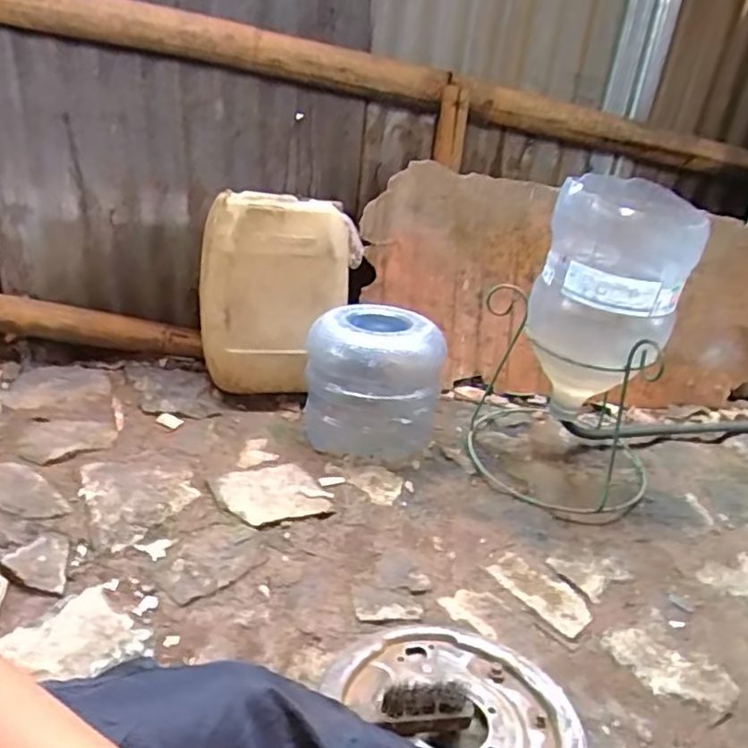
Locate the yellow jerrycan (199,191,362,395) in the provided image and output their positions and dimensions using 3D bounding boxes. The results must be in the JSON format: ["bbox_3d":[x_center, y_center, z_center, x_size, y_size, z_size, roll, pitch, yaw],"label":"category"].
[{"bbox_3d":[-0.194,-0.165,1.303,0.308,0.360,0.181,2,28,-6],"label":"yellow jerrycan"}]

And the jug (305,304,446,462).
[{"bbox_3d":[0.001,0.015,1.219,0.243,0.236,0.220,9,29,2],"label":"jug"}]

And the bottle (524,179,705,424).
[{"bbox_3d":[0.403,-0.140,1.117,0.231,0.354,0.225,14,29,16],"label":"bottle"}]

